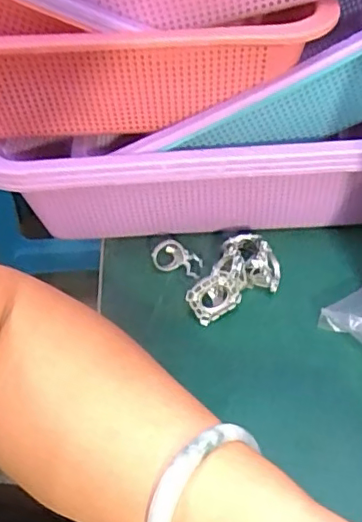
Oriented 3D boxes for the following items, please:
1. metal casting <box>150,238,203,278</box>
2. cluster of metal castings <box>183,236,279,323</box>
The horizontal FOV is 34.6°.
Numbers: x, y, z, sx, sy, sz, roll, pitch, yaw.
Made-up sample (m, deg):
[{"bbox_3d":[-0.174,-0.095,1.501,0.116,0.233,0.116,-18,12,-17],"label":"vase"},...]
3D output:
[{"bbox_3d":[-0.002,-0.003,0.410,0.036,0.025,0.019,7,45,14],"label":"metal casting"},{"bbox_3d":[0.032,0.011,0.384,0.067,0.028,0.038,-29,48,-22],"label":"cluster of metal castings"}]

